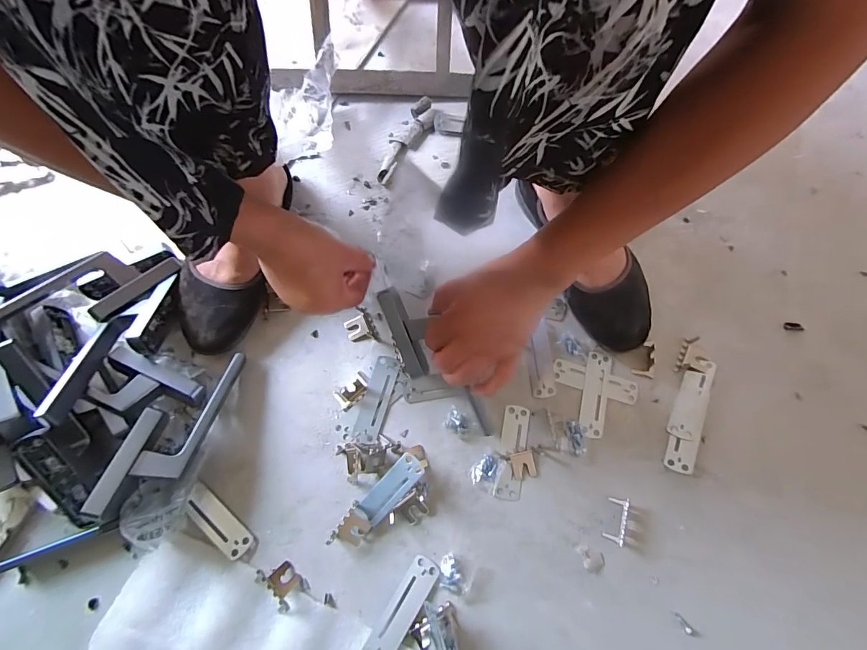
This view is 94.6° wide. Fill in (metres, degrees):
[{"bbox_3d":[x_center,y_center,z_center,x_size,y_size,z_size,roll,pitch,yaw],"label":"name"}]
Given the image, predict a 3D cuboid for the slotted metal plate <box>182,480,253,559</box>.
[{"bbox_3d":[-0.218,0.197,0.402,0.084,0.009,0.026,34,57,18],"label":"slotted metal plate"}]

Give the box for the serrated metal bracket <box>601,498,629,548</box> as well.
[{"bbox_3d":[0.181,0.193,0.395,0.015,0.018,0.043,15,72,5],"label":"serrated metal bracket"}]

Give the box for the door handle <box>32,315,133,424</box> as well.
[{"bbox_3d":[-0.338,0.039,0.394,0.013,0.030,0.126,3,48,1],"label":"door handle"}]

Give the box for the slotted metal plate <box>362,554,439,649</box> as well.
[{"bbox_3d":[-0.030,0.267,0.374,0.028,0.005,0.095,32,74,10],"label":"slotted metal plate"}]

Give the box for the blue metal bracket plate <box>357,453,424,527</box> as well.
[{"bbox_3d":[-0.043,0.162,0.399,0.026,0.005,0.075,42,92,13],"label":"blue metal bracket plate"}]

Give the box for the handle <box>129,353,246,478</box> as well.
[{"bbox_3d":[-0.235,0.087,0.403,0.040,0.017,0.139,17,54,5],"label":"handle"}]

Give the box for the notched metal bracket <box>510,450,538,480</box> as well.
[{"bbox_3d":[0.094,0.146,0.418,0.024,0.004,0.027,-10,72,-4],"label":"notched metal bracket"}]

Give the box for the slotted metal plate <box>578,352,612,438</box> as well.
[{"bbox_3d":[0.179,0.076,0.444,0.027,0.004,0.093,13,72,4],"label":"slotted metal plate"}]

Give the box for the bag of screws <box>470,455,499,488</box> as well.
[{"bbox_3d":[0.054,0.152,0.416,0.034,0.004,0.023,-43,77,-13],"label":"bag of screws"}]

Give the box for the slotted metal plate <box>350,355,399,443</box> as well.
[{"bbox_3d":[-0.063,0.081,0.441,0.028,0.004,0.094,15,72,4],"label":"slotted metal plate"}]

